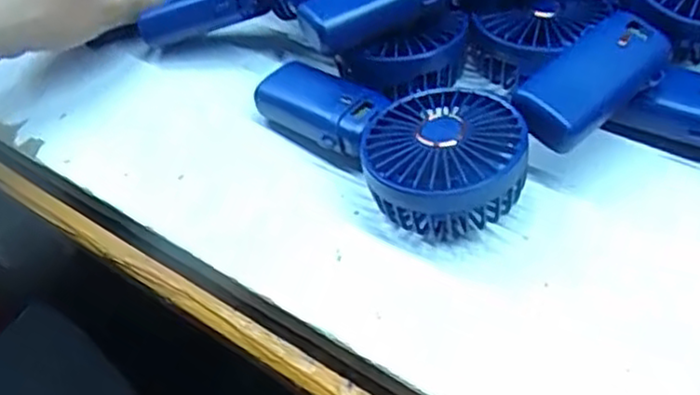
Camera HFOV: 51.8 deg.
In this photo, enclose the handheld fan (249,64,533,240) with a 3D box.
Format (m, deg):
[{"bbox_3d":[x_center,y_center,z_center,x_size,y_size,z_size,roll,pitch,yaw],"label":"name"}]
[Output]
[{"bbox_3d":[0.022,-0.041,0.414,0.080,0.045,0.176,-33,50,-20],"label":"handheld fan"}]

